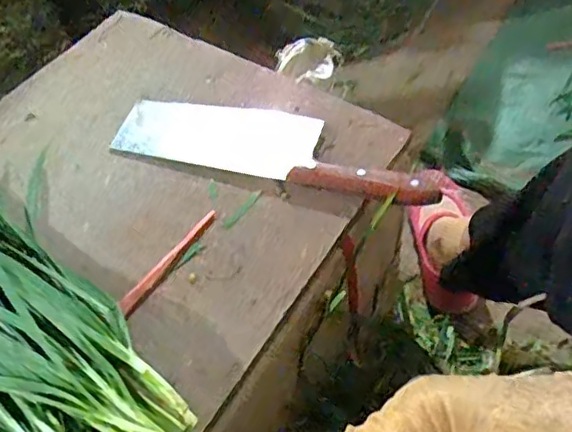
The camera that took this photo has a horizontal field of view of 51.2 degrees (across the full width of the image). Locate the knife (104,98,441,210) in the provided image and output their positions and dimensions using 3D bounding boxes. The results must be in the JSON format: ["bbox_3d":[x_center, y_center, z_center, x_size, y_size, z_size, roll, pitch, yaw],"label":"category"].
[{"bbox_3d":[-0.010,-0.065,0.510,0.275,0.019,0.074,12,55,12],"label":"knife"}]

